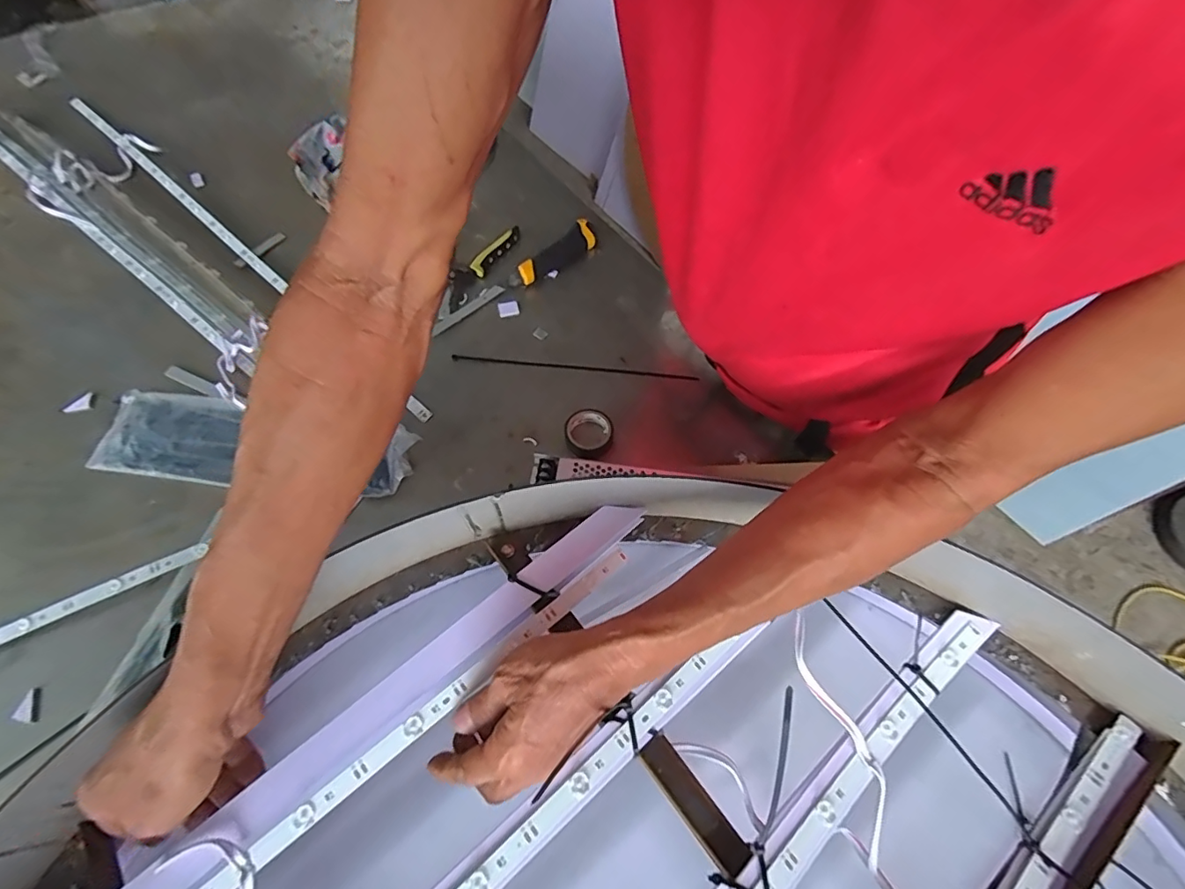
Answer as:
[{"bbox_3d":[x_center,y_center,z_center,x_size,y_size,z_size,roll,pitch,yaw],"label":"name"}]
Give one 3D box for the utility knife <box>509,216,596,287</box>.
[{"bbox_3d":[-0.048,-0.254,0.709,0.037,0.027,0.144,39,66,17],"label":"utility knife"}]

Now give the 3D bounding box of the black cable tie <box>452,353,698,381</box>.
[{"bbox_3d":[-0.023,-0.093,0.636,0.297,0.009,0.010,6,61,1],"label":"black cable tie"}]

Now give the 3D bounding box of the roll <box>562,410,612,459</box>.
[{"bbox_3d":[-0.005,-0.013,0.581,0.054,0.016,0.057,1,61,-2],"label":"roll"}]

